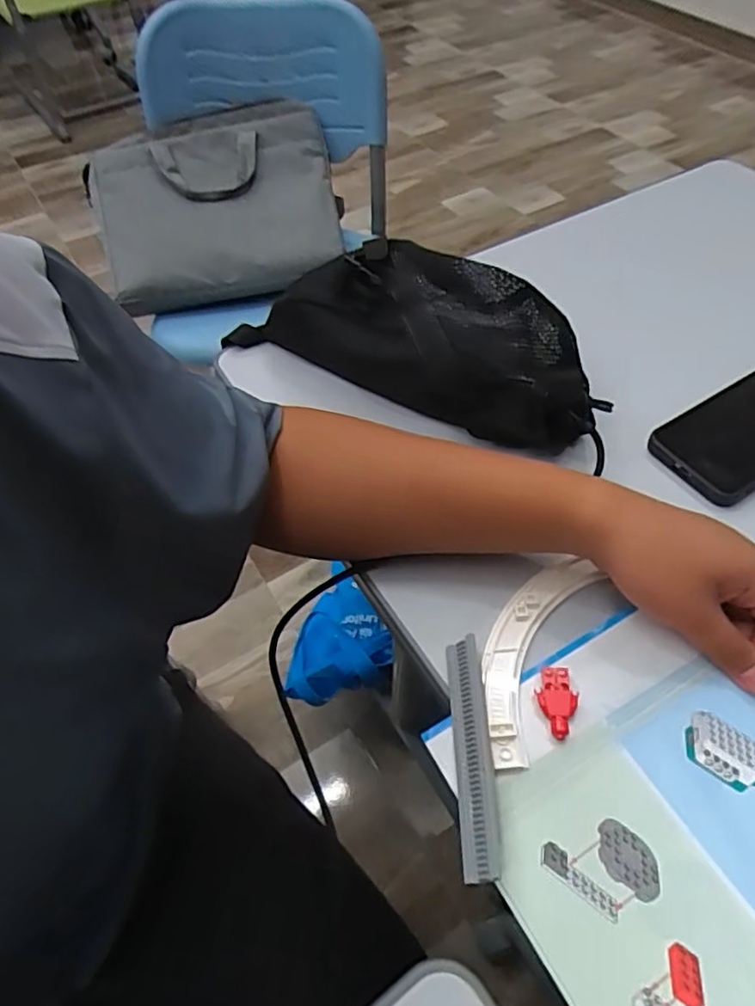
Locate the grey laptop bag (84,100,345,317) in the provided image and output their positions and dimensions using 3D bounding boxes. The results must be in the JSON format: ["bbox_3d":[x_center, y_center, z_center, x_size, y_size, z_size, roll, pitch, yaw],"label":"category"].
[{"bbox_3d":[-0.254,-0.477,1.007,0.380,0.048,0.313,-16,87,-6],"label":"grey laptop bag"}]

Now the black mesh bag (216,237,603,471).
[{"bbox_3d":[0.030,-0.137,0.504,0.327,0.087,0.121,20,57,15],"label":"black mesh bag"}]

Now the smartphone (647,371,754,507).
[{"bbox_3d":[0.290,-0.058,0.482,0.154,0.017,0.078,-29,58,-18],"label":"smartphone"}]

